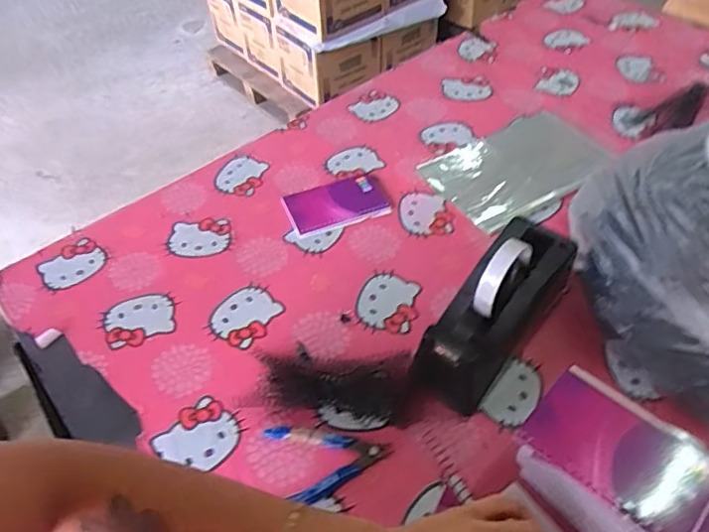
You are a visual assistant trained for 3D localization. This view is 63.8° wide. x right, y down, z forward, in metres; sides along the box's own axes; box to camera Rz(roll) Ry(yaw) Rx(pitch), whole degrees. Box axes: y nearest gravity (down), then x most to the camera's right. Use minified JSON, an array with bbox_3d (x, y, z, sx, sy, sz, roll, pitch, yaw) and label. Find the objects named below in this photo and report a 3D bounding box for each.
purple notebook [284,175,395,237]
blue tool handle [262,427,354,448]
[{"bbox_3d":[-0.025,-0.085,0.776,0.132,0.008,0.086,-16,49,-12],"label":"purple notebook"},{"bbox_3d":[-0.045,0.168,0.557,0.086,0.008,0.013,6,48,8],"label":"blue tool handle"}]

